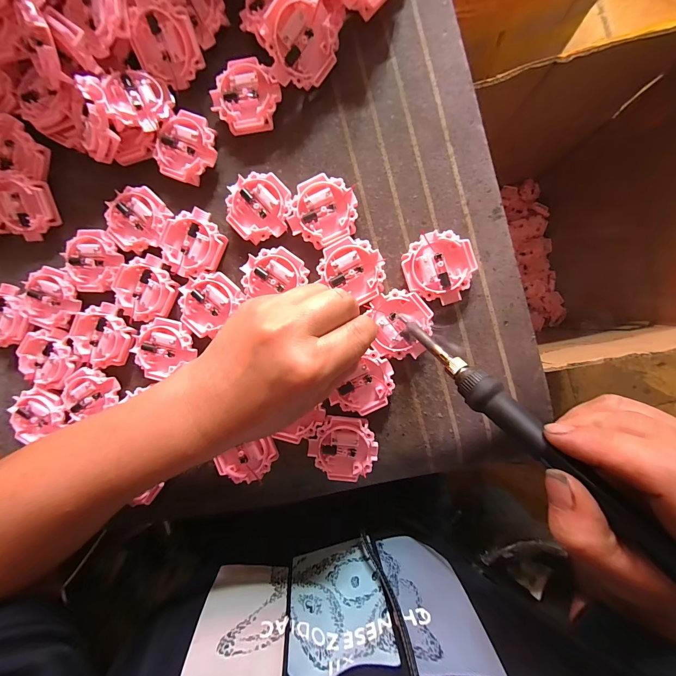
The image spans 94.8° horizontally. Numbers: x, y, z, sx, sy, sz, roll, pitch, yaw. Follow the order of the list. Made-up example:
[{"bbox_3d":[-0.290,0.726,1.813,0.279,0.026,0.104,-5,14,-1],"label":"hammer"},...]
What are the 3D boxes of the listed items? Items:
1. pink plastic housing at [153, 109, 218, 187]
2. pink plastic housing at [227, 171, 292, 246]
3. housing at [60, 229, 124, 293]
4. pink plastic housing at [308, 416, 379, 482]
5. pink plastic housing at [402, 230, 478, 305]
[{"bbox_3d":[-0.125,-0.158,0.258,0.048,0.014,0.052,0,92,7],"label":"pink plastic housing"},{"bbox_3d":[-0.063,-0.106,0.256,0.053,0.016,0.051,0,92,7],"label":"pink plastic housing"},{"bbox_3d":[-0.212,-0.066,0.270,0.048,0.011,0.052,0,92,7],"label":"housing"},{"bbox_3d":[0.004,0.090,0.255,0.054,0.012,0.052,3,93,6],"label":"pink plastic housing"},{"bbox_3d":[0.078,-0.054,0.242,0.051,0.013,0.054,0,92,7],"label":"pink plastic housing"}]

